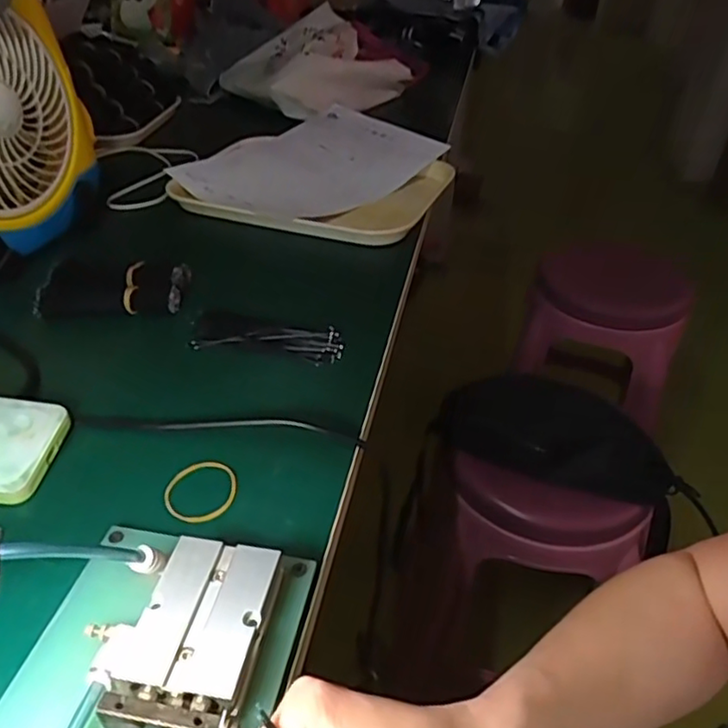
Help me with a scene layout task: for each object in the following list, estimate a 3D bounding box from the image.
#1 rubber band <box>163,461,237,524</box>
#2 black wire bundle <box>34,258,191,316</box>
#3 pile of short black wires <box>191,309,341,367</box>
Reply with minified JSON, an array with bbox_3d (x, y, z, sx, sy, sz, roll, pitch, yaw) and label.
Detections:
[{"bbox_3d":[-0.101,0.079,0.386,0.044,0.005,0.046,2,37,-1],"label":"rubber band"},{"bbox_3d":[-0.221,-0.069,0.549,0.121,0.029,0.057,0,37,-4],"label":"black wire bundle"},{"bbox_3d":[-0.080,-0.023,0.509,0.126,0.012,0.042,9,38,8],"label":"pile of short black wires"}]

